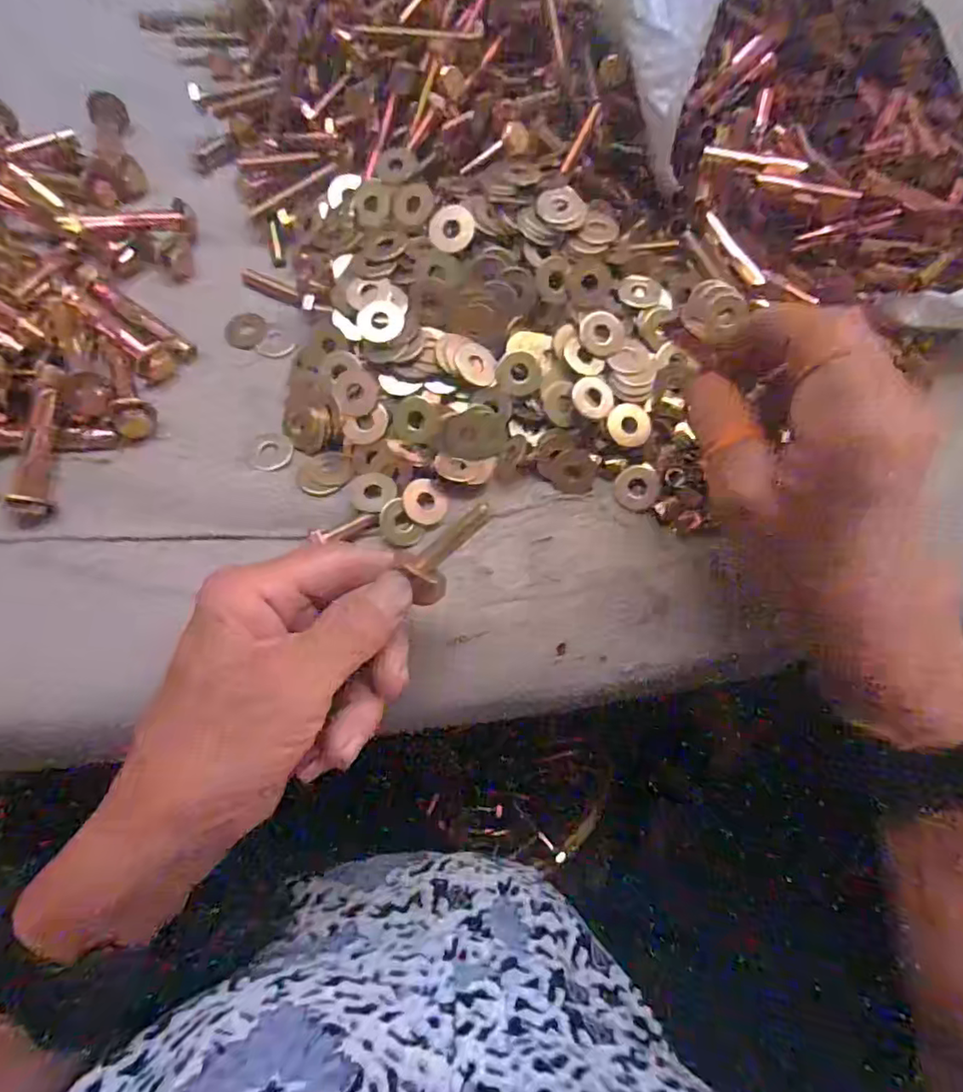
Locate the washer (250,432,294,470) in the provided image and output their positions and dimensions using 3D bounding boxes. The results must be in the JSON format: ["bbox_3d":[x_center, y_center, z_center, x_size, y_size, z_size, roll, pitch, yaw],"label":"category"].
[{"bbox_3d":[-0.098,-0.045,0.275,0.019,0.004,0.019,1,71,-2],"label":"washer"}]

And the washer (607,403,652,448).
[{"bbox_3d":[0.069,-0.057,0.277,0.020,0.004,0.020,0,87,-6],"label":"washer"}]

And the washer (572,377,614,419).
[{"bbox_3d":[0.052,-0.069,0.273,0.019,0.006,0.019,1,71,-2],"label":"washer"}]

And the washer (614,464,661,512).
[{"bbox_3d":[0.074,-0.027,0.279,0.021,0.006,0.021,1,71,-2],"label":"washer"}]

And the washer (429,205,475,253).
[{"bbox_3d":[-0.014,-0.144,0.269,0.020,0.004,0.024,1,81,9],"label":"washer"}]

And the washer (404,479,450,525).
[{"bbox_3d":[-0.025,-0.020,0.265,0.019,0.004,0.022,4,71,0],"label":"washer"}]

